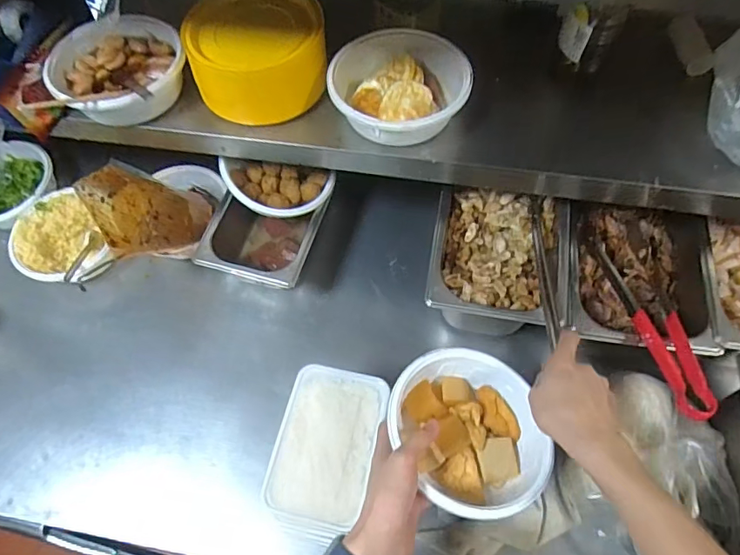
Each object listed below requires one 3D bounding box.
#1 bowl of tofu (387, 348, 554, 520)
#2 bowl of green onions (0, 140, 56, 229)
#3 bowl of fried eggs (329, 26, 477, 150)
[{"bbox_3d":[0.102,0.164,0.525,0.169,0.070,0.169,5,54,-7],"label":"bowl of tofu"},{"bbox_3d":[-0.630,-0.152,0.860,0.169,0.070,0.159,-1,63,3],"label":"bowl of green onions"},{"bbox_3d":[0.035,-0.235,0.617,0.165,0.054,0.167,-1,63,3],"label":"bowl of fried eggs"}]

